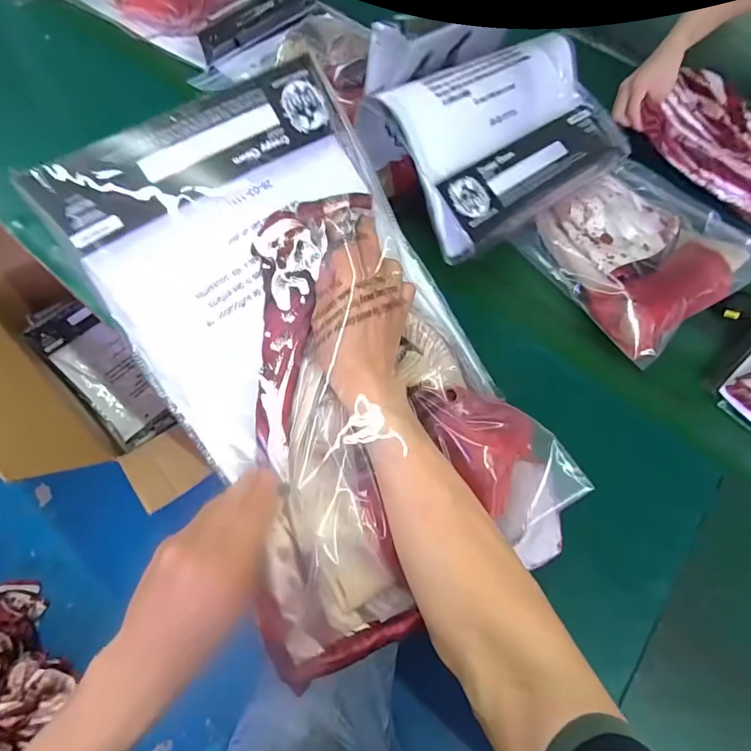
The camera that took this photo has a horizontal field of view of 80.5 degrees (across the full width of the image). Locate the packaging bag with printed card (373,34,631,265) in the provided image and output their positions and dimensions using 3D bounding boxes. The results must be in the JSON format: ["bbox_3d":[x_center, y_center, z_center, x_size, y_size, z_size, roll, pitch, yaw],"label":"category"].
[{"bbox_3d":[0.167,-0.299,0.562,0.311,0.047,0.200,-34,92,-20],"label":"packaging bag with printed card"}]

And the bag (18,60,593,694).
[{"bbox_3d":[-0.052,-0.030,0.400,0.288,0.087,0.496,-29,85,-11],"label":"bag"}]

